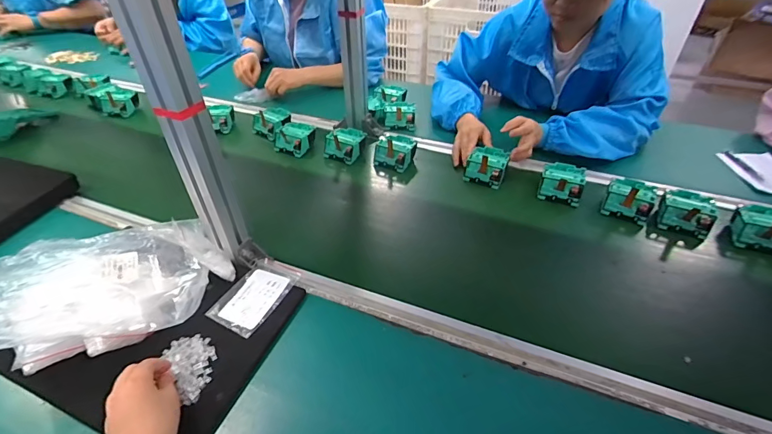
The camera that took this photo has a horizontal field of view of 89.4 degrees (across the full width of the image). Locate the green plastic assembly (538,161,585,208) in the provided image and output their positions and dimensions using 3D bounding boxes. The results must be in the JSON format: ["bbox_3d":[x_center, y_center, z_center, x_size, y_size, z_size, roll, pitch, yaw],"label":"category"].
[{"bbox_3d":[0.327,-0.061,0.722,0.075,0.045,0.080,17,43,20],"label":"green plastic assembly"}]

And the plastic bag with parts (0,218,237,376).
[{"bbox_3d":[-0.371,0.084,0.527,0.294,0.079,0.210,-13,42,-15],"label":"plastic bag with parts"}]

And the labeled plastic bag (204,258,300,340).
[{"bbox_3d":[-0.186,0.107,0.560,0.078,0.007,0.125,19,43,21],"label":"labeled plastic bag"}]

